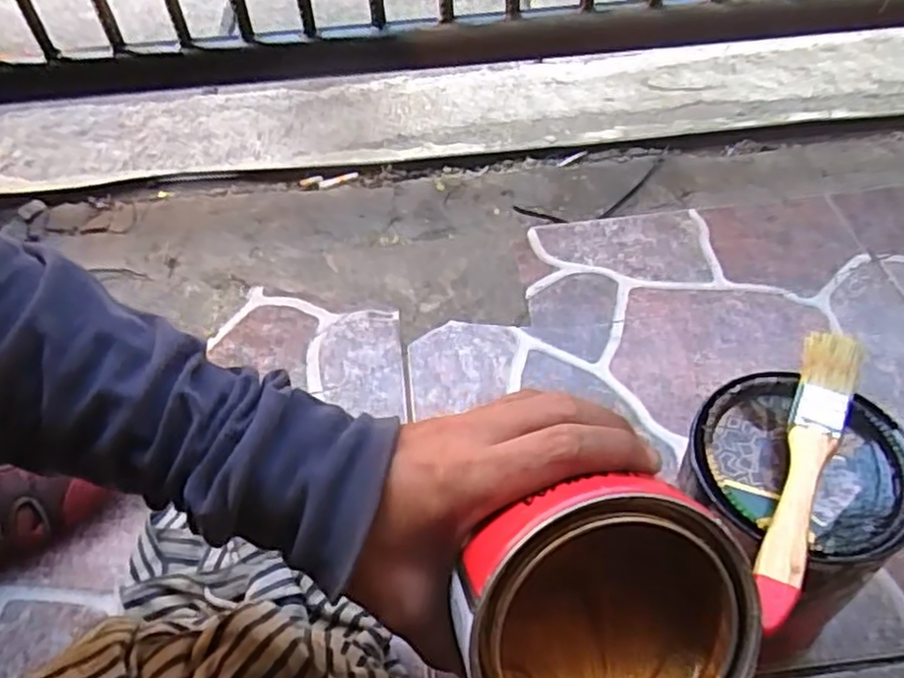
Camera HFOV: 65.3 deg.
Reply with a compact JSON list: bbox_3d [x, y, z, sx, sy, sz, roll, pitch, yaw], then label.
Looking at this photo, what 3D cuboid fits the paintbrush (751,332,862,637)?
[{"bbox_3d":[0.159,0.055,0.318,0.024,0.007,0.164,22,59,19],"label":"paintbrush"}]

